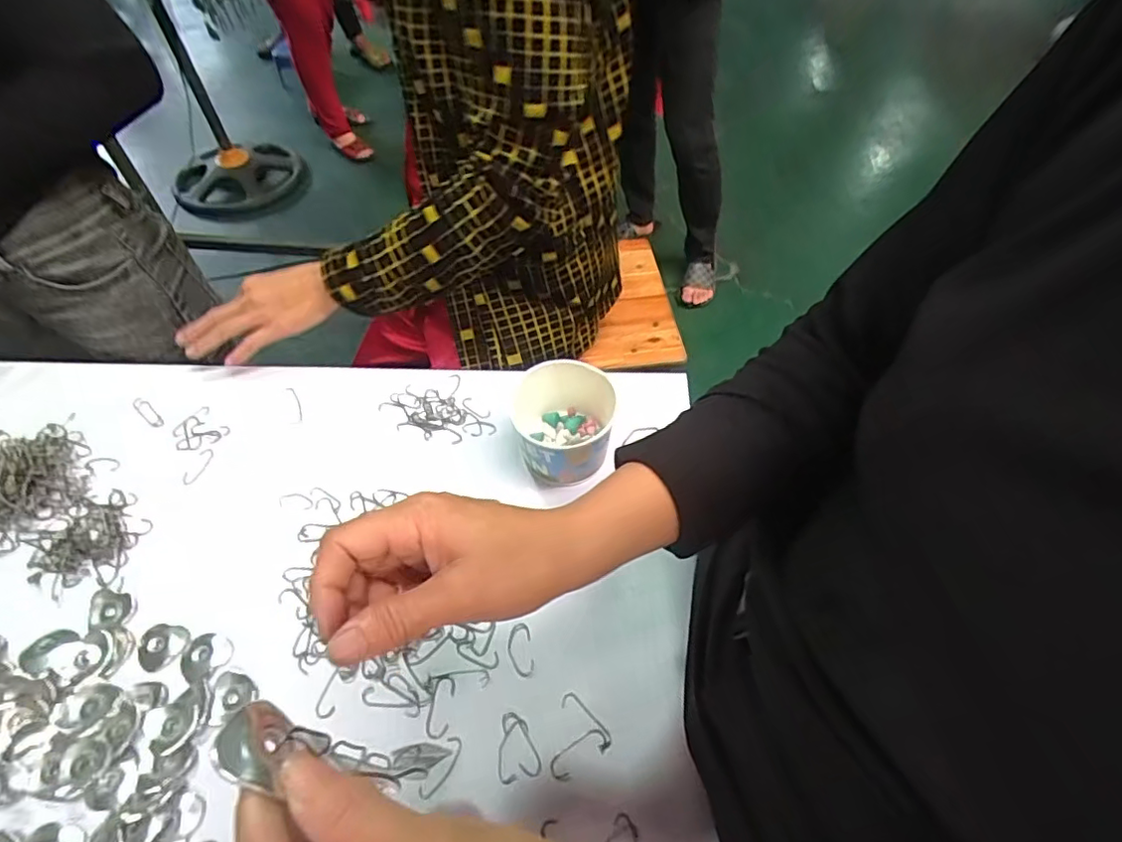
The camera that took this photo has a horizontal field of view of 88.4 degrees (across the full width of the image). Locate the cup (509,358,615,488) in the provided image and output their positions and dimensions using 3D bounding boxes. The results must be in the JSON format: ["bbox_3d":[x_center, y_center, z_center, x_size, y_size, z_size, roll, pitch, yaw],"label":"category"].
[{"bbox_3d":[0.000,0.005,0.517,0.084,0.070,0.094,-7,54,-3],"label":"cup"}]

